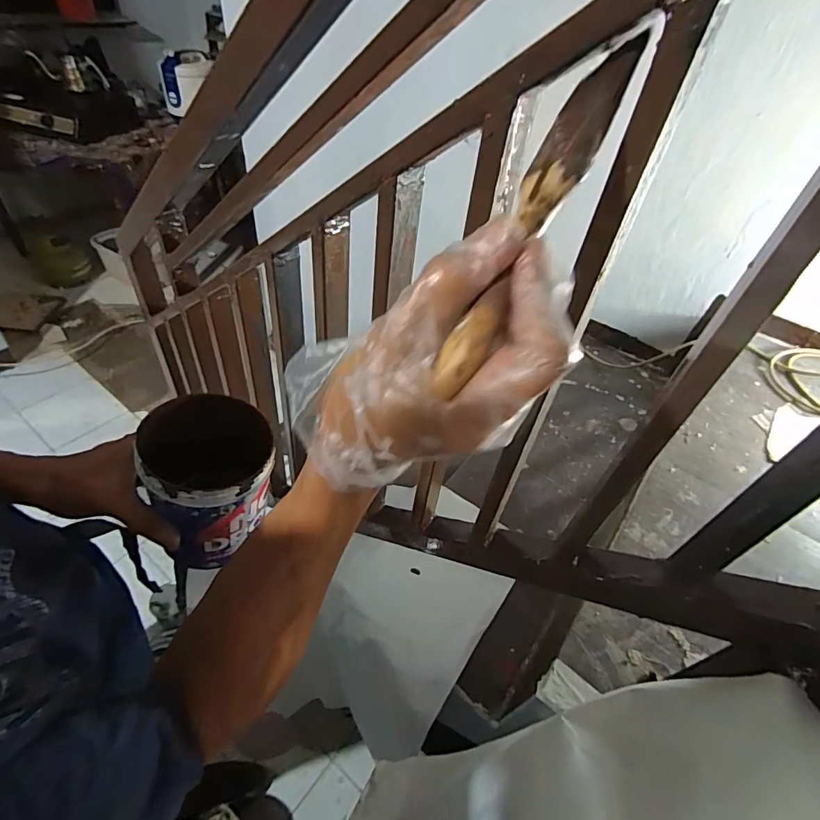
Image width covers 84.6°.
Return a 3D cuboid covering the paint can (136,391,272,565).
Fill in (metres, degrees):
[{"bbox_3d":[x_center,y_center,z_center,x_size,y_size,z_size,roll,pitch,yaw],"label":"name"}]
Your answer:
[{"bbox_3d":[-0.174,0.063,0.415,0.098,0.120,0.100,-9,47,-15],"label":"paint can"}]

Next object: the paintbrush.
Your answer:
[{"bbox_3d":[0.055,-0.085,0.196,0.022,0.008,0.174,25,84,17],"label":"paintbrush"}]

